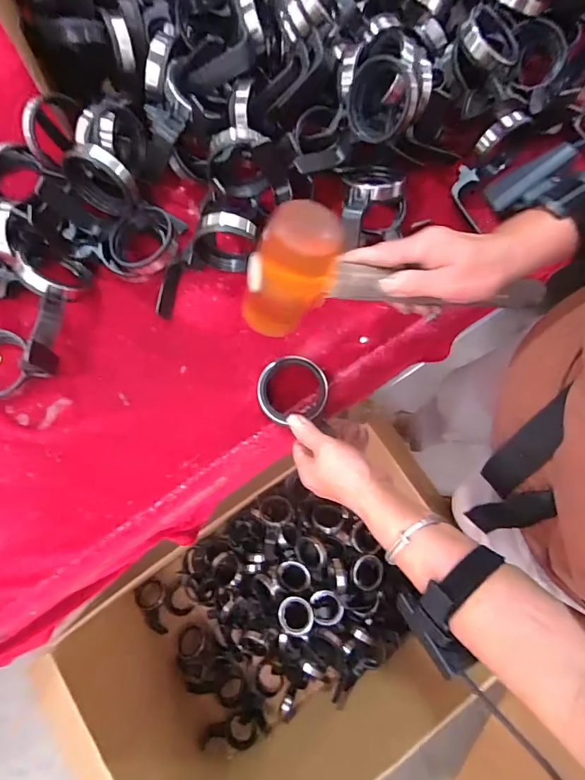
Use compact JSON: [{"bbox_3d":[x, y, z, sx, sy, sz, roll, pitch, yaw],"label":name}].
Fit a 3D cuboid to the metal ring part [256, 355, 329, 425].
[{"bbox_3d":[0.000,-0.001,0.432,0.077,0.023,0.067,-20,77,-4],"label":"metal ring part"}]

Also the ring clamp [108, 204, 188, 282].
[{"bbox_3d":[-0.160,-0.162,0.454,0.069,0.037,0.079,4,77,2],"label":"ring clamp"}]

